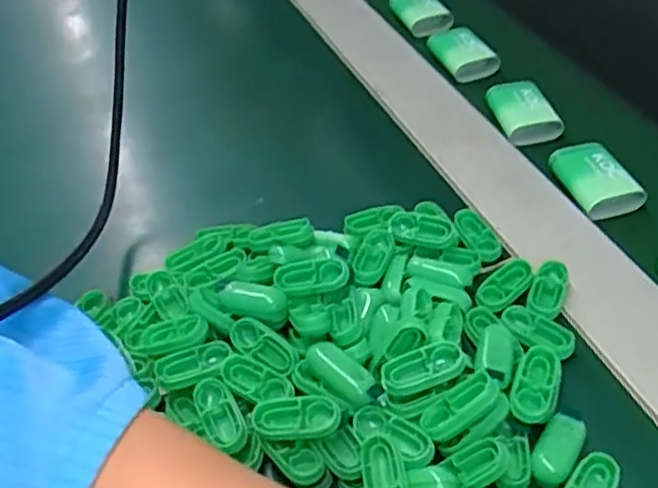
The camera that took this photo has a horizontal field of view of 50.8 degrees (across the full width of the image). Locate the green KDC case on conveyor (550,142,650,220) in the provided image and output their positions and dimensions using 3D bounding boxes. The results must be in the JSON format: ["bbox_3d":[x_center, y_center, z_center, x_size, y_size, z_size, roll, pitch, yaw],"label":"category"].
[{"bbox_3d":[0.150,-0.037,0.392,0.034,0.015,0.050,-18,46,-13],"label":"green KDC case on conveyor"}]

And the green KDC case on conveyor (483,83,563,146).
[{"bbox_3d":[0.123,-0.084,0.446,0.037,0.020,0.049,-9,45,-4],"label":"green KDC case on conveyor"}]

